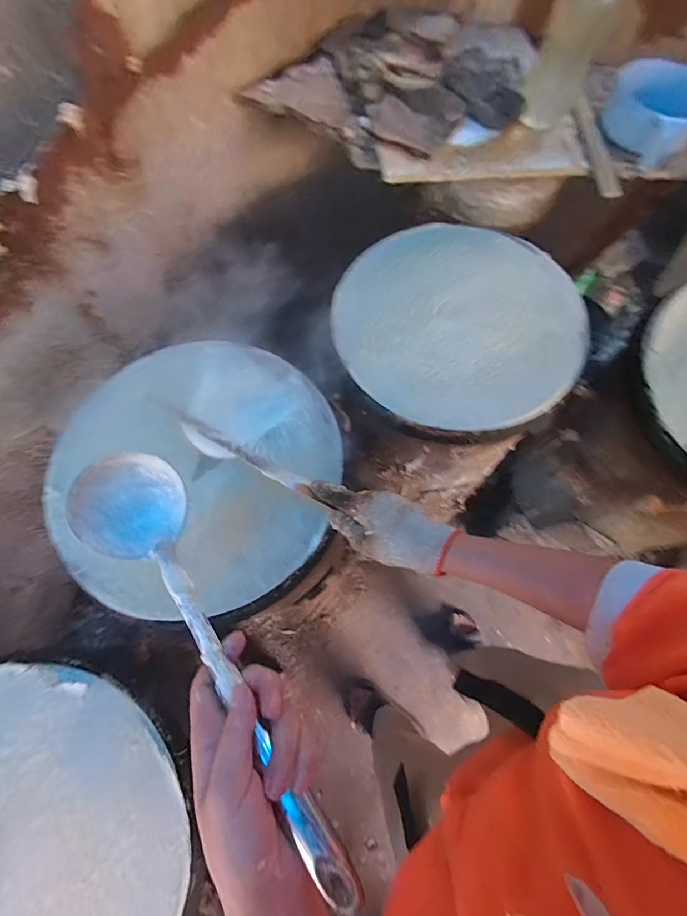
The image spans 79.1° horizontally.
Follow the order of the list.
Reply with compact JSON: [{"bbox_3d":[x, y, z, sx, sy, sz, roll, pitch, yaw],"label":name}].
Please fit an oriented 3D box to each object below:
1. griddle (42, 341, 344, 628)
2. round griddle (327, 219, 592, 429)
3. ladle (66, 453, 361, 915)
[{"bbox_3d":[-0.182,0.009,0.528,0.361,0.031,0.354,0,70,0],"label":"griddle"},{"bbox_3d":[0.169,-0.215,0.626,0.358,0.025,0.360,0,70,0],"label":"round griddle"},{"bbox_3d":[-0.103,0.132,0.297,0.086,0.055,0.337,-35,62,-12],"label":"ladle"}]

